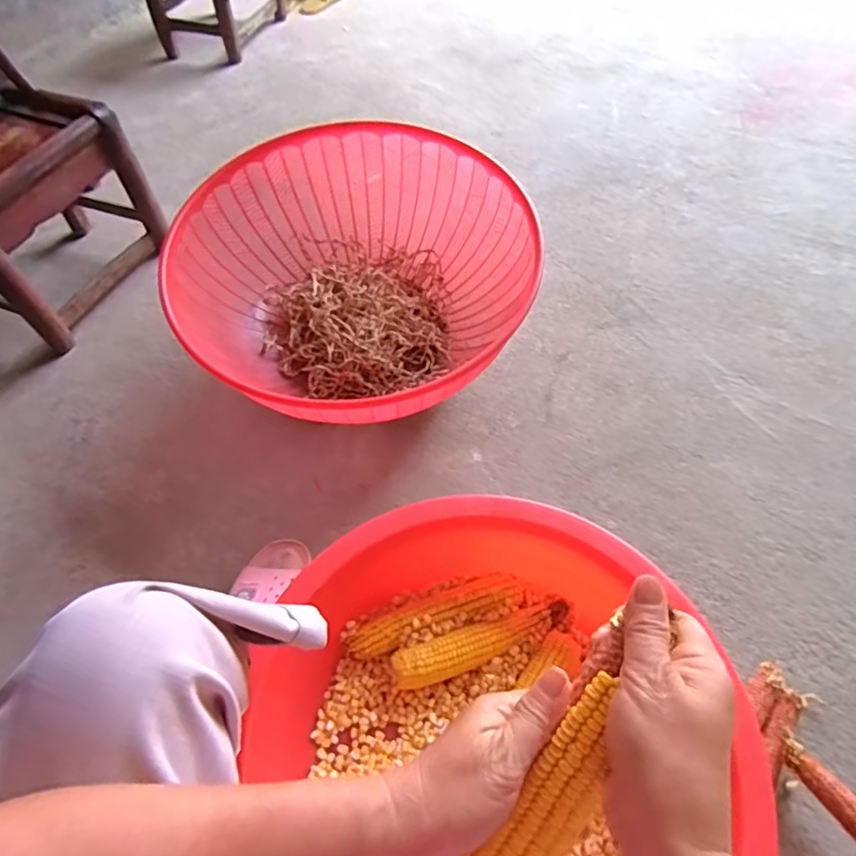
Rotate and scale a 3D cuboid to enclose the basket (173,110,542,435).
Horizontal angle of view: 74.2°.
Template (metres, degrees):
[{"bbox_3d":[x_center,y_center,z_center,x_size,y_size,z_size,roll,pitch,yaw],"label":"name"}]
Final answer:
[{"bbox_3d":[-0.112,-0.239,0.974,0.542,0.251,0.570,-2,56,3],"label":"basket"}]

